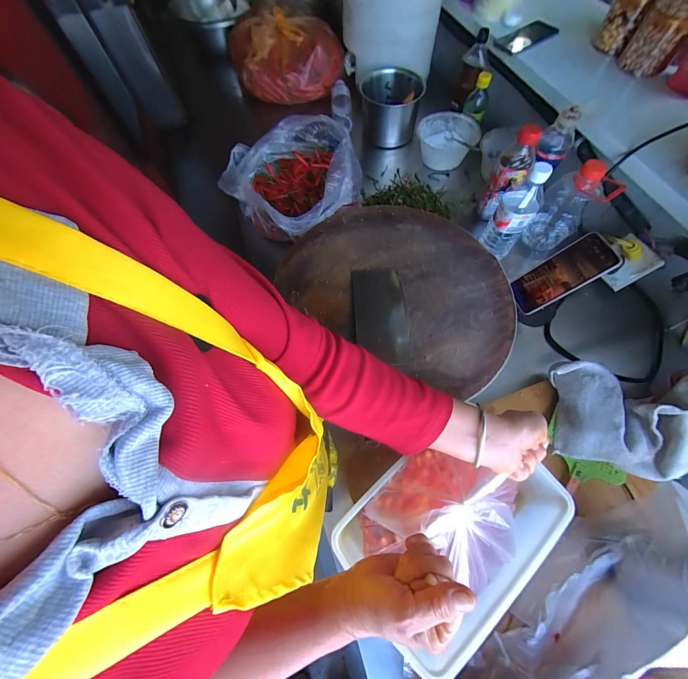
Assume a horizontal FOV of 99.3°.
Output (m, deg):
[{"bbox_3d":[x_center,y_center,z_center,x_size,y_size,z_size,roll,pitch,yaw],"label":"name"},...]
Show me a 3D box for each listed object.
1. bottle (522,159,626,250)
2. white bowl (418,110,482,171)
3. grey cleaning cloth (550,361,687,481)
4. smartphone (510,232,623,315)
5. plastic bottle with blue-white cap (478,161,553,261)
[{"bbox_3d":[0.491,-0.289,0.641,0.109,0.205,0.092,37,74,16],"label":"bottle"},{"bbox_3d":[0.289,-0.565,0.824,0.165,0.068,0.155,-1,68,2],"label":"white bowl"},{"bbox_3d":[0.457,0.120,0.468,0.179,0.099,0.174,9,68,6],"label":"grey cleaning cloth"},{"bbox_3d":[0.404,-0.120,0.548,0.163,0.014,0.076,-38,64,33],"label":"smartphone"},{"bbox_3d":[0.347,-0.255,0.598,0.072,0.197,0.066,25,71,12],"label":"plastic bottle with blue-white cap"}]

